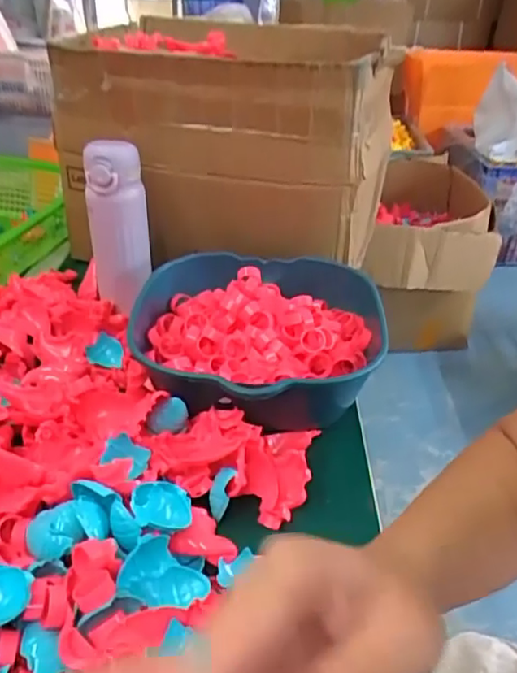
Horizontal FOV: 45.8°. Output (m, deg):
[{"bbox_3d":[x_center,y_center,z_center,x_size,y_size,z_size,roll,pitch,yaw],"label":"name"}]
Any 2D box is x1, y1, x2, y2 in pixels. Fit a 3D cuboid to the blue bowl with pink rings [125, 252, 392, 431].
[{"bbox_3d":[-0.006,-0.001,0.652,0.259,0.094,0.264,5,33,3],"label":"blue bowl with pink rings"}]

